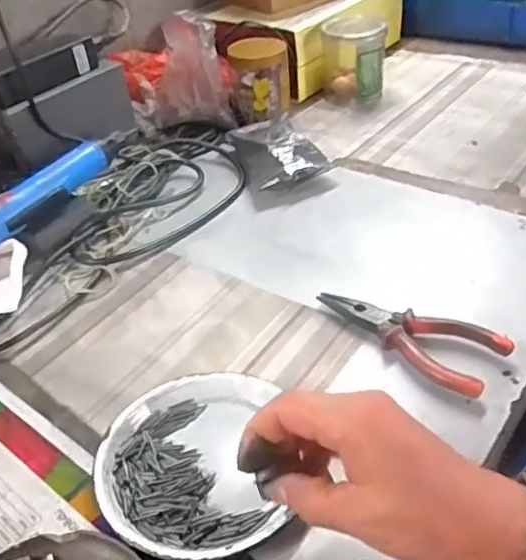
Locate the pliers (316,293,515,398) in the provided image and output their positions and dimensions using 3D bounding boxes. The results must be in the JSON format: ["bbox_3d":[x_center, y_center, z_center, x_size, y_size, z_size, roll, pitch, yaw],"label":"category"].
[{"bbox_3d":[0.103,0.041,0.458,0.143,0.023,0.050,22,46,30],"label":"pliers"}]

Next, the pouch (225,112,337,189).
[{"bbox_3d":[0.011,-0.145,0.689,0.087,0.037,0.134,-18,40,-16],"label":"pouch"}]

